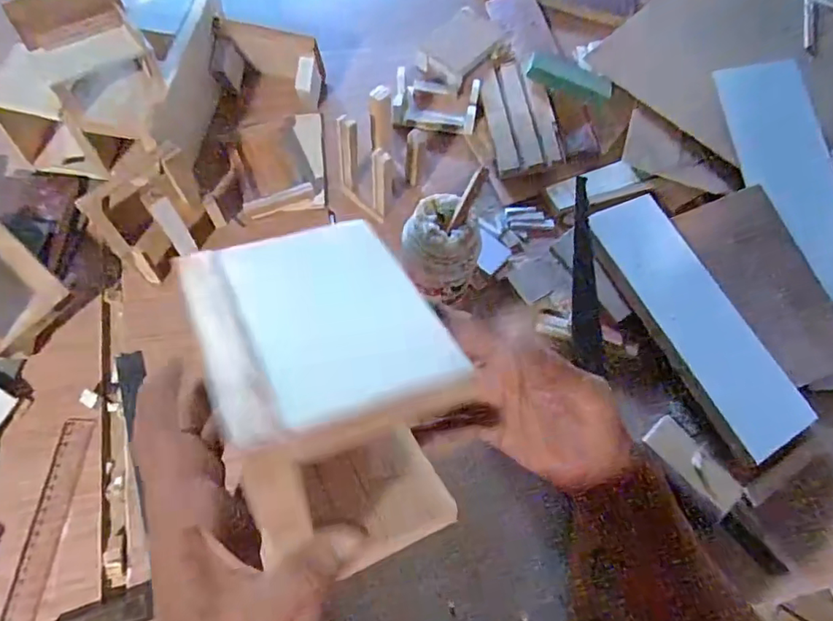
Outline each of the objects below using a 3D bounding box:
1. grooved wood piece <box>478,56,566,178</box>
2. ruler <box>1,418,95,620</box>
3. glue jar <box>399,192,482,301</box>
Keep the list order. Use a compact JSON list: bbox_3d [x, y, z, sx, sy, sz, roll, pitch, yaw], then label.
[{"bbox_3d":[0.134,-0.258,0.717,0.081,0.031,0.168,-7,68,-8],"label":"grooved wood piece"},{"bbox_3d":[-0.340,0.247,0.475,0.030,0.006,0.303,4,66,-3],"label":"ruler"},{"bbox_3d":[0.025,-0.053,0.561,0.071,0.127,0.075,2,67,-4],"label":"glue jar"}]

